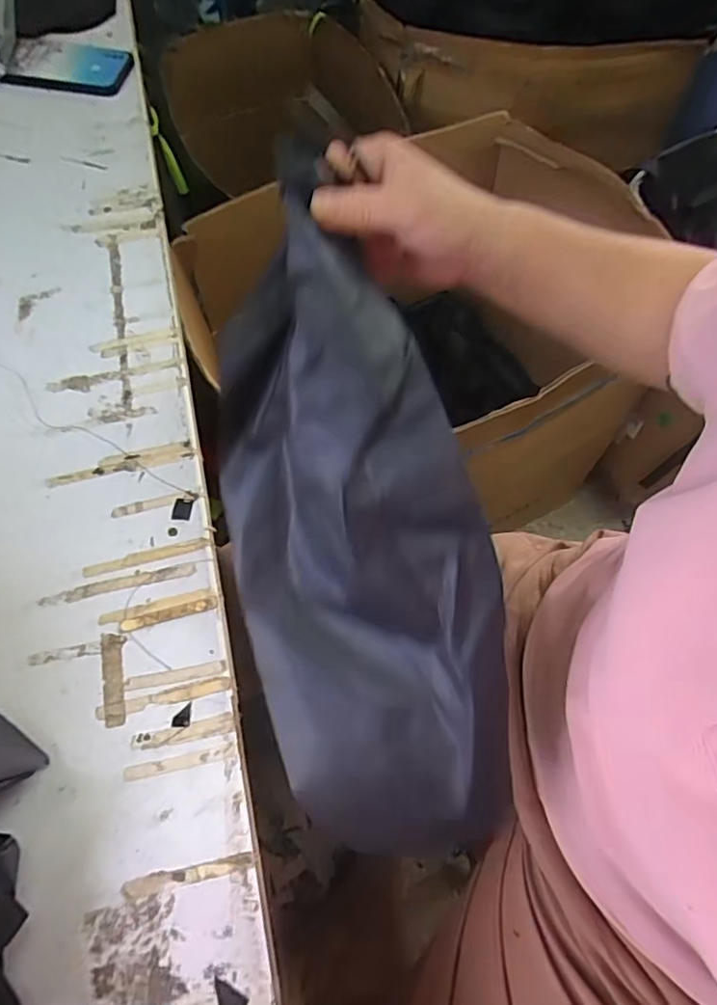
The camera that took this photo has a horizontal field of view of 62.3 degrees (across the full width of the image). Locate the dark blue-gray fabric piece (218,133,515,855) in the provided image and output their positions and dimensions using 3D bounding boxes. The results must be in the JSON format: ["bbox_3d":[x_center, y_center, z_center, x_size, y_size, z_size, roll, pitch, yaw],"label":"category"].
[{"bbox_3d":[-0.009,0.010,0.379,0.148,0.097,0.389,-12,95,-7],"label":"dark blue-gray fabric piece"}]

